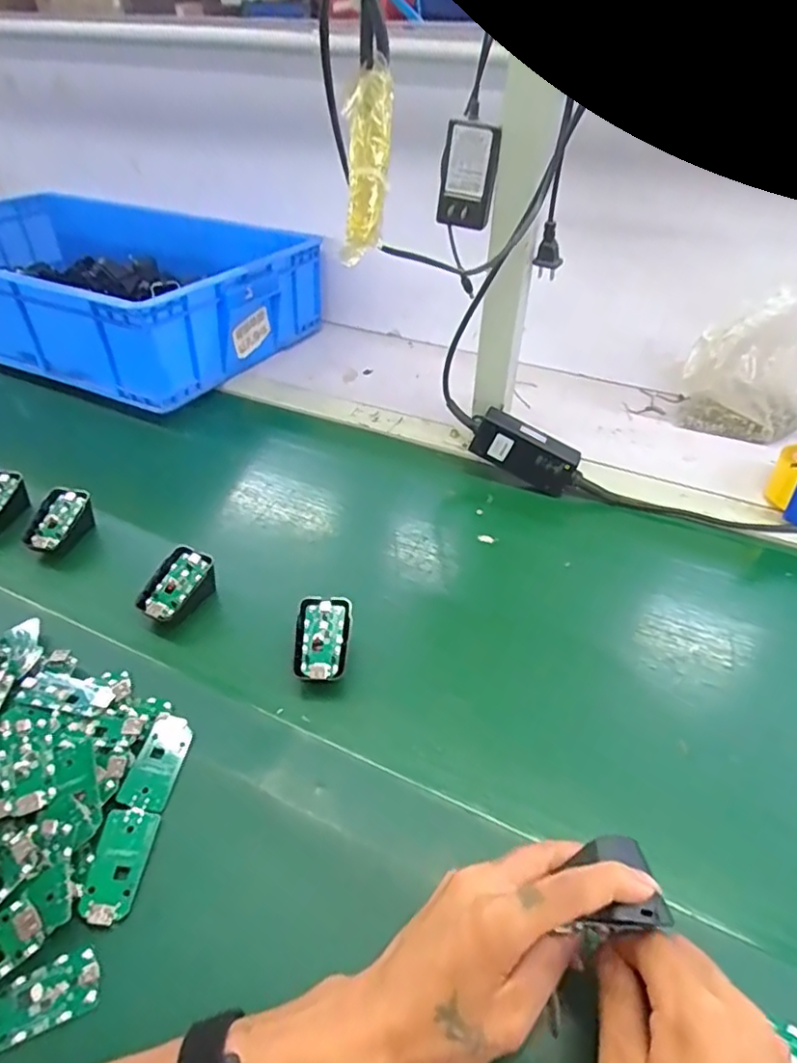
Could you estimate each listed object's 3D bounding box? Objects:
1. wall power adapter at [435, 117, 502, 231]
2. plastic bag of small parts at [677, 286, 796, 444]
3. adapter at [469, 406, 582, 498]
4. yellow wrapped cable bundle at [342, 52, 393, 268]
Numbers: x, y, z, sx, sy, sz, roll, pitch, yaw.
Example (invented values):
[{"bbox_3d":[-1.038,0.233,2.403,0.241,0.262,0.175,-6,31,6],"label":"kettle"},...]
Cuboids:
[{"bbox_3d":[0.063,-0.327,0.553,0.048,0.080,0.022,7,41,6],"label":"wall power adapter"},{"bbox_3d":[0.432,-0.193,0.740,0.137,0.160,0.101,30,48,29],"label":"plastic bag of small parts"},{"bbox_3d":[0.142,-0.086,0.670,0.121,0.060,0.030,30,45,2],"label":"adapter"},{"bbox_3d":[-0.013,-0.145,0.239,0.016,0.074,0.011,9,15,8],"label":"yellow wrapped cable bundle"}]

